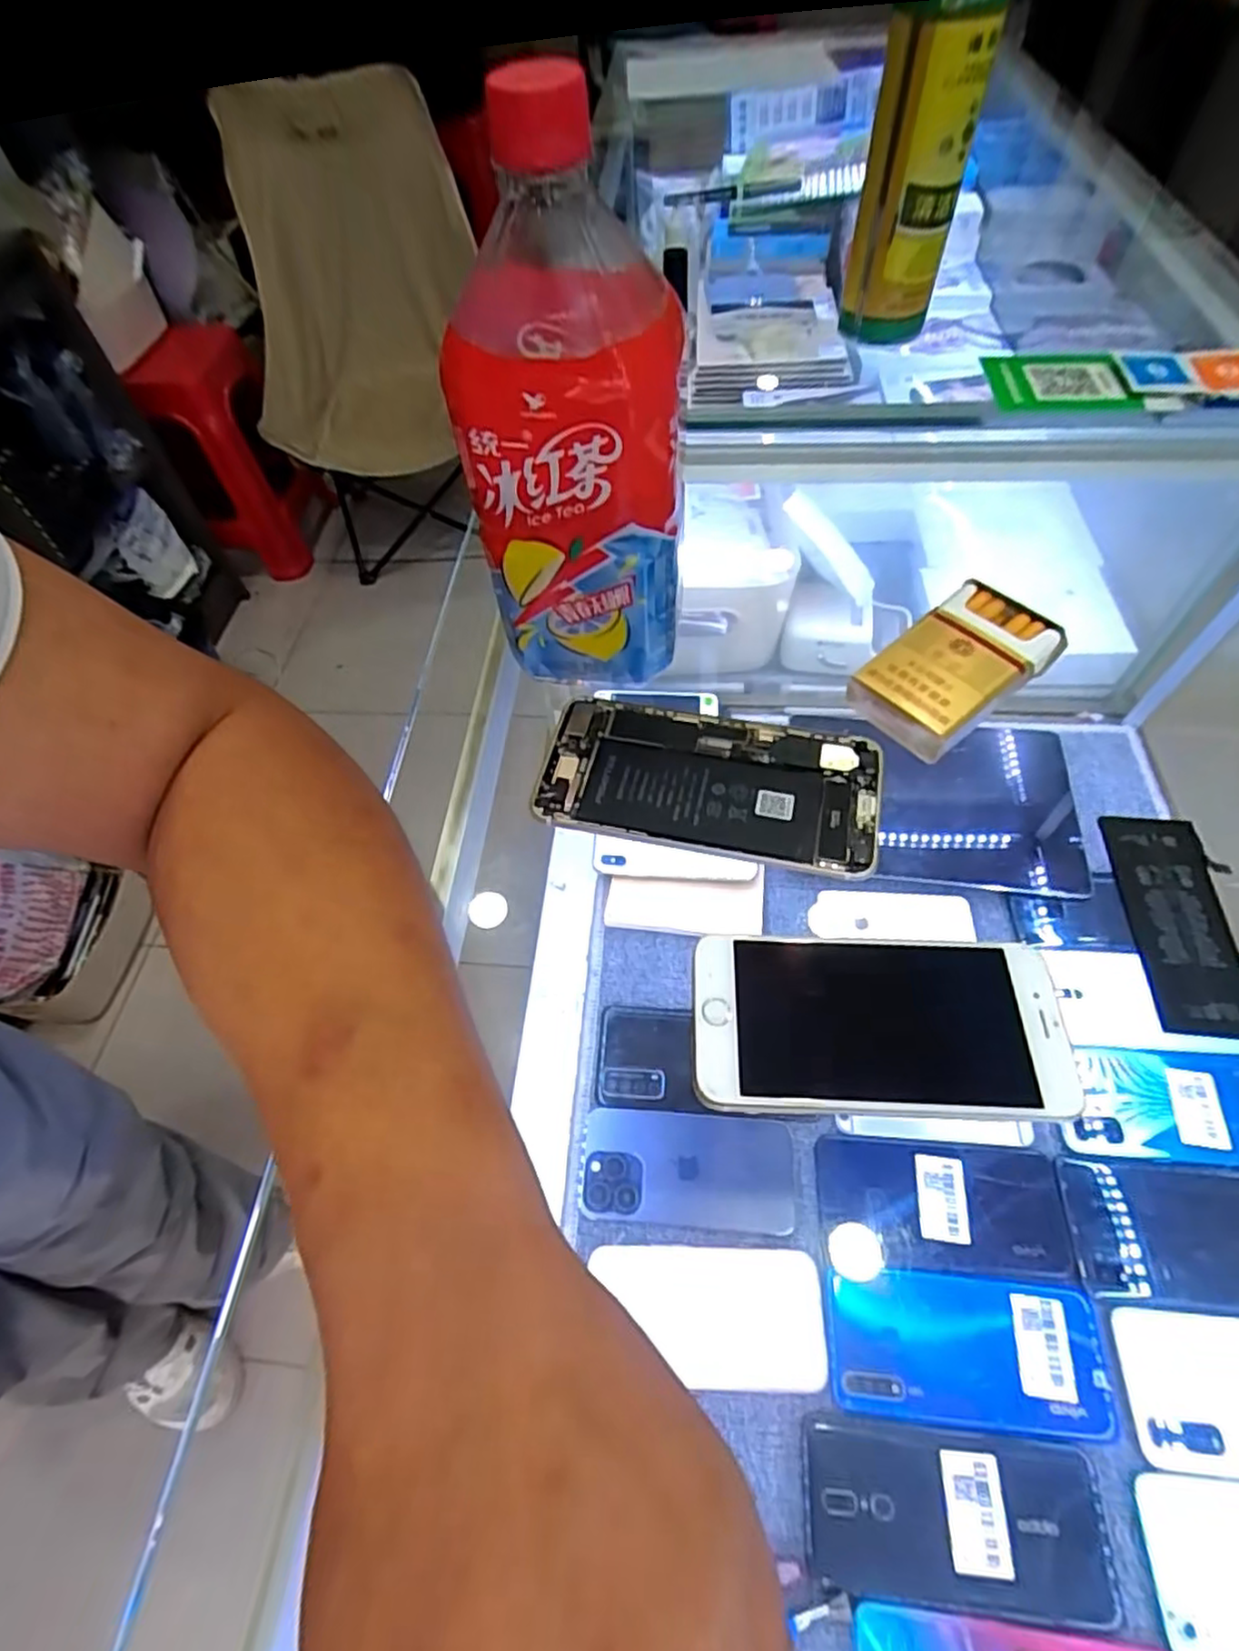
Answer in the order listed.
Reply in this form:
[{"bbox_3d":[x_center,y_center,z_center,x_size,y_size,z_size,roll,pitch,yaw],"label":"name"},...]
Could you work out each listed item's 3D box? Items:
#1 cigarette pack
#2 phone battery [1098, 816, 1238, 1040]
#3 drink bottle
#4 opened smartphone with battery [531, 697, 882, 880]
[{"bbox_3d":[0.160,-0.076,0.336,0.099,0.019,0.056,-35,61,-17],"label":"cigarette pack"},{"bbox_3d":[0.226,0.037,0.282,0.040,0.006,0.093,2,57,5],"label":"phone battery"},{"bbox_3d":[-0.017,-0.163,0.294,0.086,0.206,0.088,4,58,7],"label":"drink bottle"},{"bbox_3d":[0.041,-0.021,0.330,0.155,0.007,0.076,11,59,11],"label":"opened smartphone with battery"}]

